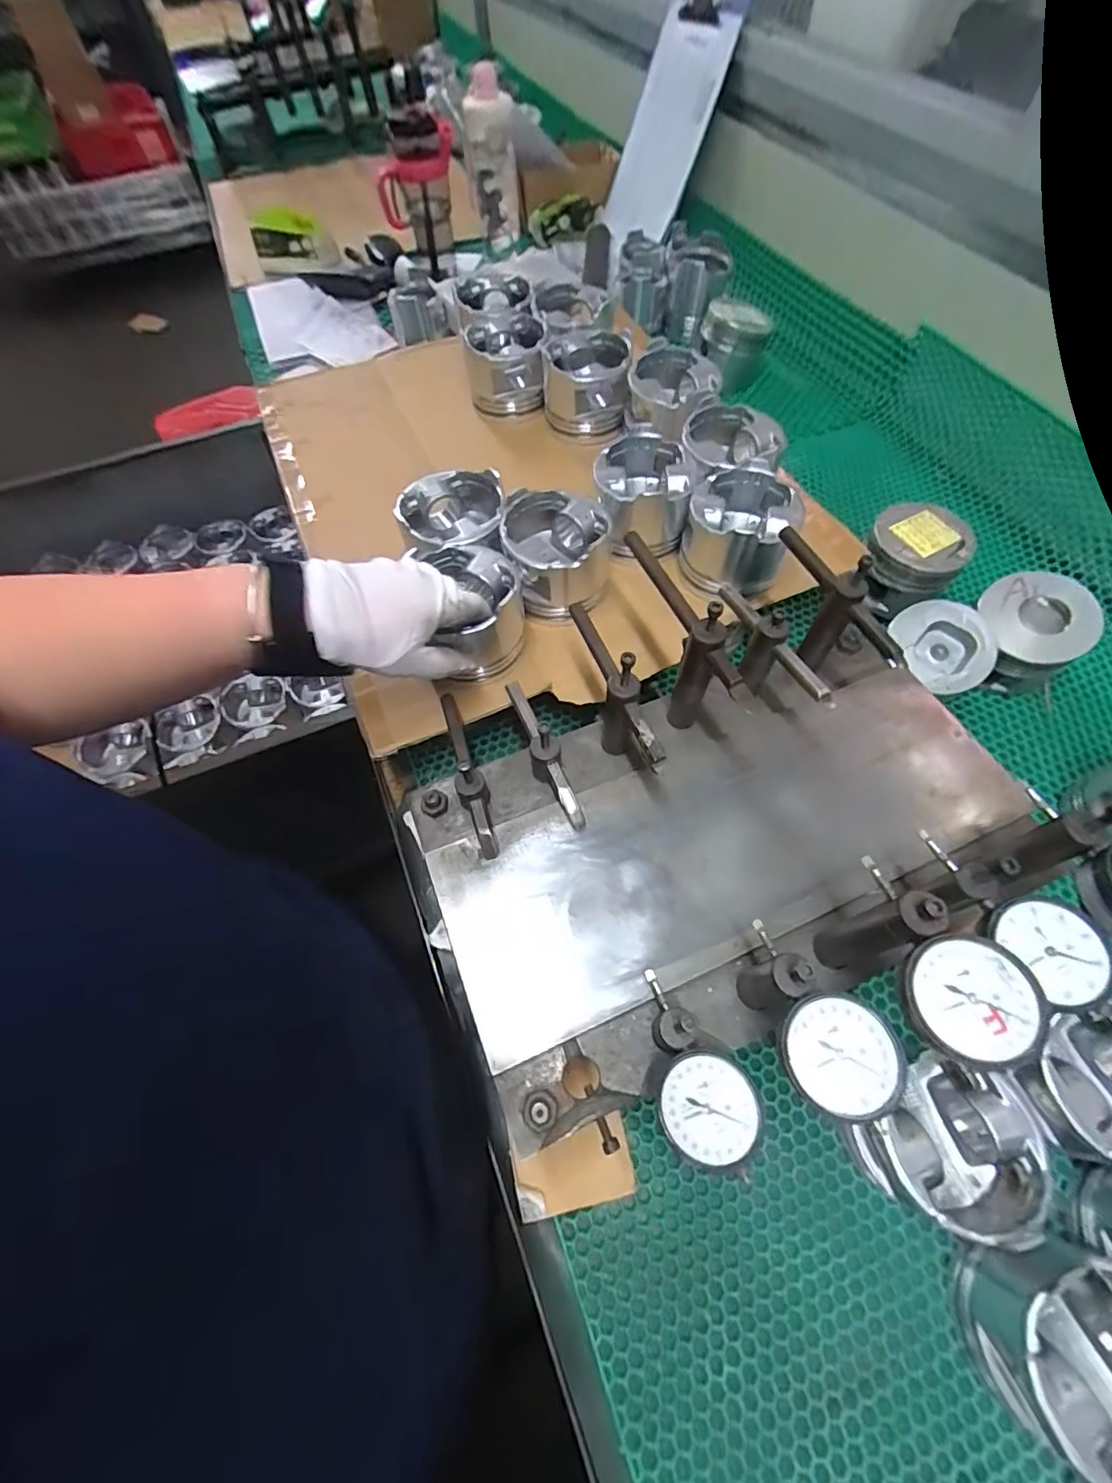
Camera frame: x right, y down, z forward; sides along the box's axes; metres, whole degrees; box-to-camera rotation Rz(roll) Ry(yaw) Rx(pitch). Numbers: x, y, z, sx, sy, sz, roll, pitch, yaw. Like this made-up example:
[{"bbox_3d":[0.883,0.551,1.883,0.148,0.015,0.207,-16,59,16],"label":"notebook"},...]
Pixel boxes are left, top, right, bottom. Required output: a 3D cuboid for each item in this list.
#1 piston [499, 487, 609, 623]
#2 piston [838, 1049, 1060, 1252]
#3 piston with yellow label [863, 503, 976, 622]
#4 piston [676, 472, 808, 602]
[{"bbox_3d":[0.000,-0.176,0.513,0.097,0.072,0.101,1,62,2],"label":"piston"},{"bbox_3d":[0.262,0.276,0.376,0.097,0.079,0.089,-25,64,-11],"label":"piston"},{"bbox_3d":[0.391,-0.201,0.607,0.093,0.071,0.098,-1,62,1],"label":"piston with yellow label"},{"bbox_3d":[0.180,-0.203,0.537,0.101,0.075,0.102,-1,62,1],"label":"piston"}]

